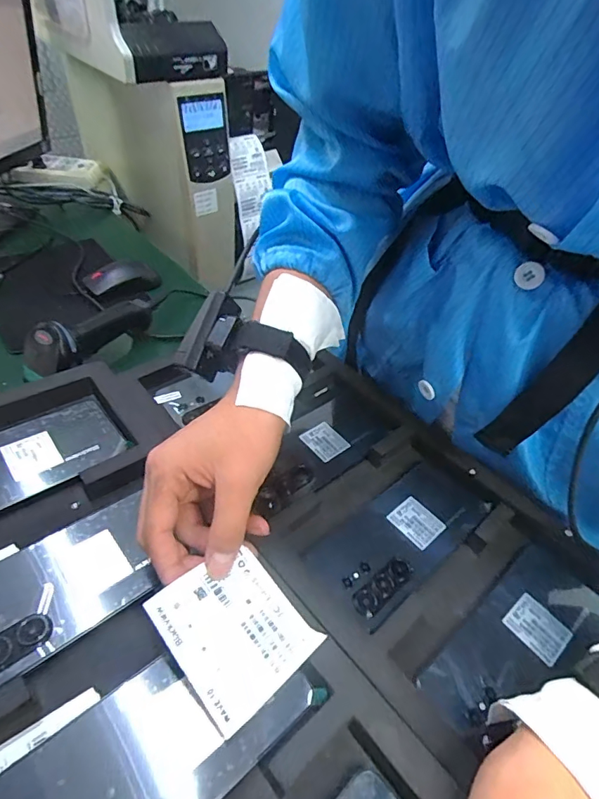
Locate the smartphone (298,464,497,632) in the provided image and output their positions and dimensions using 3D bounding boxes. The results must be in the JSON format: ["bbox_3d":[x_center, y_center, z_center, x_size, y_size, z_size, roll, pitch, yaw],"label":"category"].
[{"bbox_3d":[0.090,0.110,0.395,0.176,0.006,0.079,-29,54,-31],"label":"smartphone"}]

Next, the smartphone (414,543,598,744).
[{"bbox_3d":[0.162,0.178,0.336,0.168,0.009,0.069,-29,54,-31],"label":"smartphone"}]

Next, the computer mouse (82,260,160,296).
[{"bbox_3d":[-0.273,-0.185,0.701,0.107,0.035,0.066,-30,54,-32],"label":"computer mouse"}]

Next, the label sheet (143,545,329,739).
[{"bbox_3d":[-0.038,0.135,0.272,0.071,0.006,0.081,-28,69,-39],"label":"label sheet"}]

